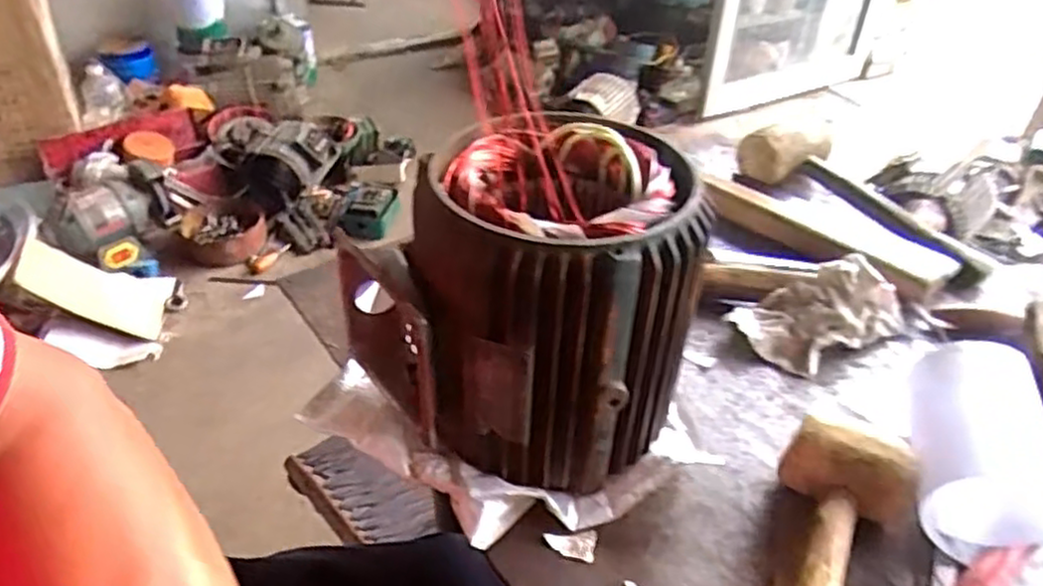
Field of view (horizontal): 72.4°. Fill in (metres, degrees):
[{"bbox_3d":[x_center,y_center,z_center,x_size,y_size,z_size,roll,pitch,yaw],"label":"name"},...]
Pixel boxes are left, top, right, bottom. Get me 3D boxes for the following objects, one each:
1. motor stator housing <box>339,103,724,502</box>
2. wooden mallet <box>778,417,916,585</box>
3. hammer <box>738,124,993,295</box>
[{"bbox_3d":[0.006,0.012,0.474,0.192,0.195,0.179,1,38,-1],"label":"motor stator housing"},{"bbox_3d":[0.175,0.180,0.404,0.078,0.053,0.264,16,41,17],"label":"wooden mallet"},{"bbox_3d":[0.356,-0.103,0.762,0.118,0.063,0.271,-13,41,-17],"label":"hammer"}]

